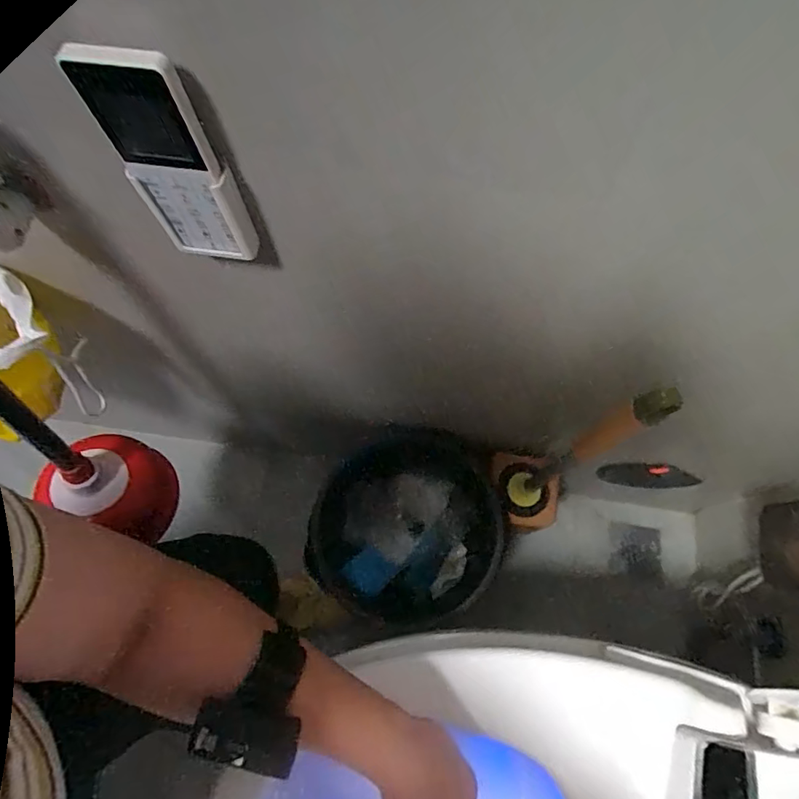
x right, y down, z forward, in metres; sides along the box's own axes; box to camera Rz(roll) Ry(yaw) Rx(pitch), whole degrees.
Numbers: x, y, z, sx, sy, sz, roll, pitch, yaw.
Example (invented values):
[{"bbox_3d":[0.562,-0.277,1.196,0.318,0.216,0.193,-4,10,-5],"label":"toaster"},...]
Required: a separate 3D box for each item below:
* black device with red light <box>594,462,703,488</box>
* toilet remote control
[{"bbox_3d":[0.381,0.118,0.798,0.132,0.118,0.017,9,70,5],"label":"black device with red light"},{"bbox_3d":[-0.133,-0.137,0.316,0.062,0.143,0.017,8,70,4],"label":"toilet remote control"}]

